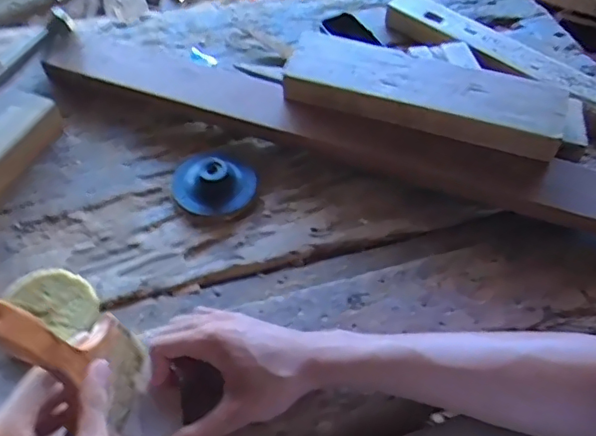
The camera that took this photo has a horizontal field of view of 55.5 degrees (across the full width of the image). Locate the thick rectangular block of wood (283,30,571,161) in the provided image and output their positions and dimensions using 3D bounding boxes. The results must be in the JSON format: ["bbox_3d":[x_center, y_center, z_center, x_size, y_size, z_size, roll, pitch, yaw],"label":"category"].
[{"bbox_3d":[0.138,-0.137,0.601,0.299,0.047,0.093,18,54,8],"label":"thick rectangular block of wood"}]

